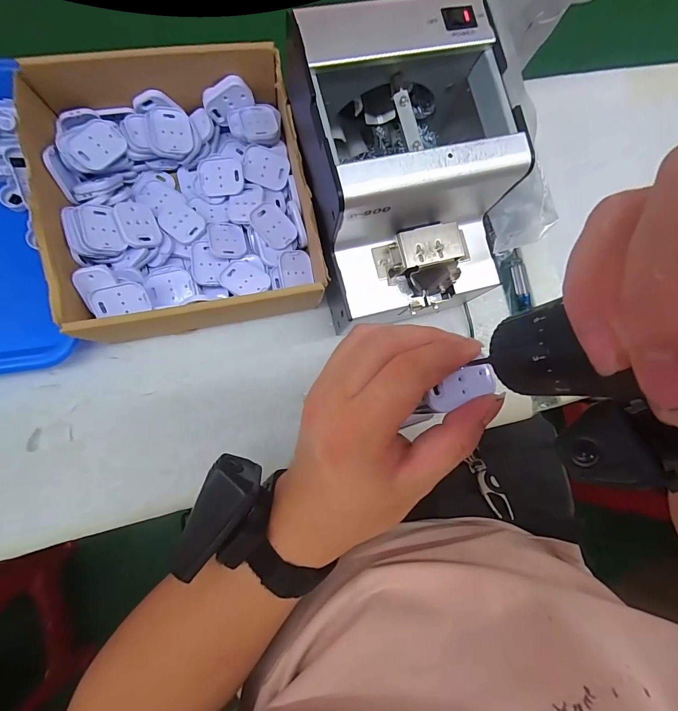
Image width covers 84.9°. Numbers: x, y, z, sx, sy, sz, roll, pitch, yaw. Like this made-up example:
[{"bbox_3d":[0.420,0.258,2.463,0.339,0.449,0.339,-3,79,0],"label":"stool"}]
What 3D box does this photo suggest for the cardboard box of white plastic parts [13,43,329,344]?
[{"bbox_3d":[-0.126,-0.137,0.300,0.189,0.061,0.229,-13,87,-8],"label":"cardboard box of white plastic parts"}]

